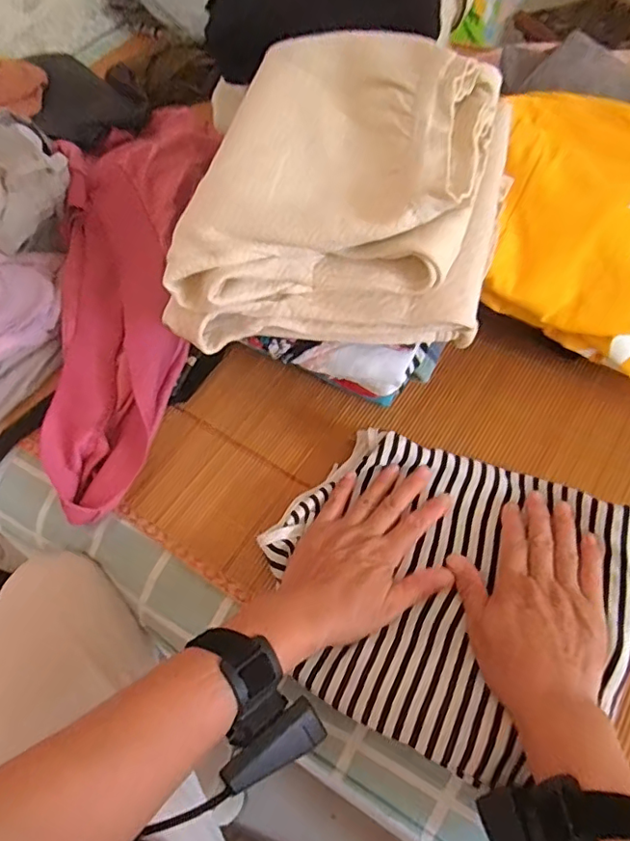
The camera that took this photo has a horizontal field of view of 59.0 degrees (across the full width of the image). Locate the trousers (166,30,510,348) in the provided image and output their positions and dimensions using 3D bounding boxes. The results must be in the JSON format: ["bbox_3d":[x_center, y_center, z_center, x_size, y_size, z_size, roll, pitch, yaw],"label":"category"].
[{"bbox_3d":[0.016,-0.194,0.464,0.257,0.100,0.270,2,69,14],"label":"trousers"}]

